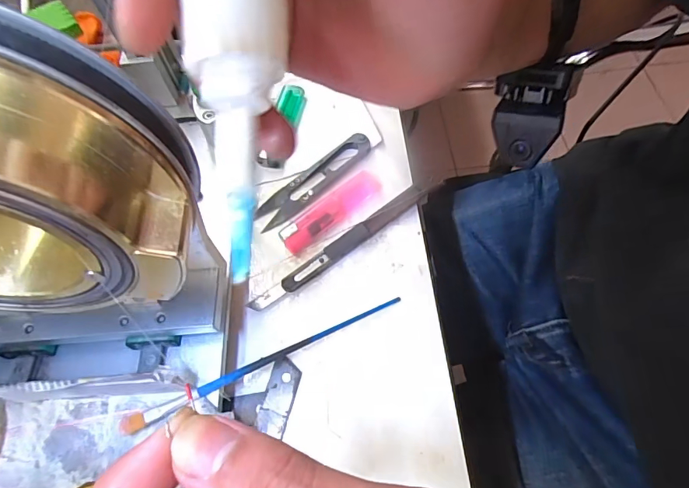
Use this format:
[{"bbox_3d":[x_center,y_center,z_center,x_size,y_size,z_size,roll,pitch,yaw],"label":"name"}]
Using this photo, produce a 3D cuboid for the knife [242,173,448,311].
[{"bbox_3d":[0.003,-0.004,0.288,0.149,0.014,0.012,-36,65,-14],"label":"knife"}]

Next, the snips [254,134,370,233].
[{"bbox_3d":[-0.022,-0.048,0.318,0.100,0.015,0.024,-40,66,-16],"label":"snips"}]

